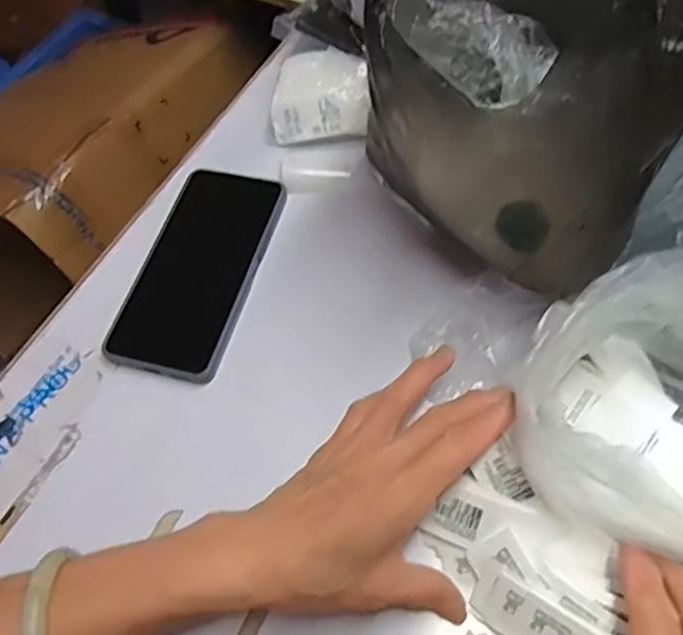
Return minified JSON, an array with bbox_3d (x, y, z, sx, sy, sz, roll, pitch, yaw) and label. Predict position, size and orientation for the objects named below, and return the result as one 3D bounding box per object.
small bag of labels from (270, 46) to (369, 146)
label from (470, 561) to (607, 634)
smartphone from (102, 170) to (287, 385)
[{"bbox_3d":[-0.016,-0.177,0.504,0.078,0.037,0.073,4,60,7],"label":"small bag of labels"},{"bbox_3d":[0.099,0.153,0.314,0.071,0.004,0.030,26,101,30],"label":"label"},{"bbox_3d":[-0.099,-0.036,0.442,0.077,0.016,0.160,12,61,11],"label":"smartphone"}]

